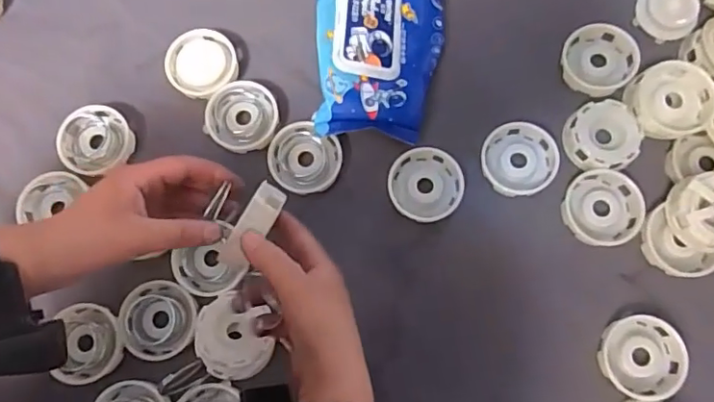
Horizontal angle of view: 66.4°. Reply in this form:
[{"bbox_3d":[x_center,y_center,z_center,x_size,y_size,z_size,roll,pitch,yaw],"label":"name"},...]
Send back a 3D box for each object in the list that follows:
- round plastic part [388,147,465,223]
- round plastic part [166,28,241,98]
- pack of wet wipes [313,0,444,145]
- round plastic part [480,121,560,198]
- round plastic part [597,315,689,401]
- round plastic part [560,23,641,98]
[{"bbox_3d":[0.060,-0.013,0.469,0.063,0.018,0.059,0,73,0],"label":"round plastic part"},{"bbox_3d":[-0.139,-0.122,0.494,0.060,0.022,0.061,0,73,0],"label":"round plastic part"},{"bbox_3d":[0.021,-0.146,0.488,0.111,0.052,0.189,2,80,2],"label":"pack of wet wipes"},{"bbox_3d":[0.140,-0.035,0.472,0.063,0.015,0.060,0,73,0],"label":"round plastic part"},{"bbox_3d":[0.224,0.122,0.427,0.062,0.017,0.060,-22,80,-2],"label":"round plastic part"},{"bbox_3d":[0.215,-0.127,0.487,0.061,0.013,0.069,43,78,12],"label":"round plastic part"}]

